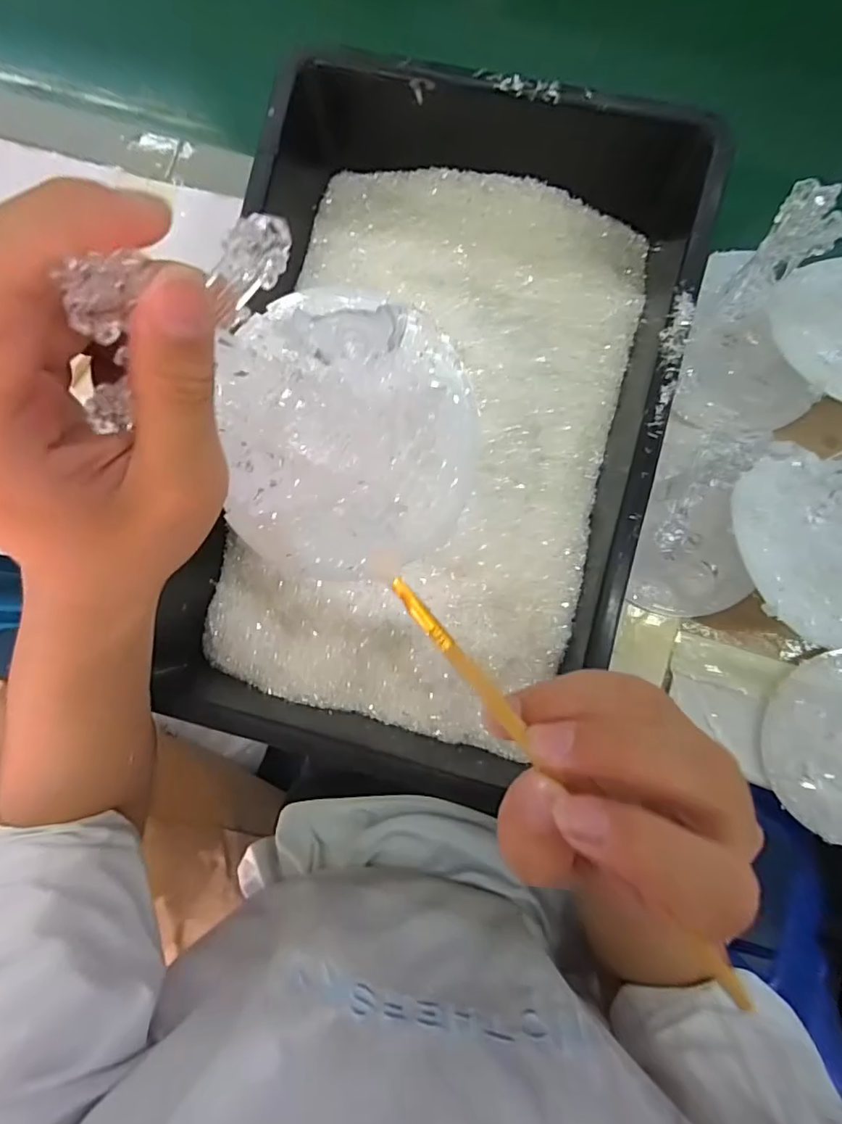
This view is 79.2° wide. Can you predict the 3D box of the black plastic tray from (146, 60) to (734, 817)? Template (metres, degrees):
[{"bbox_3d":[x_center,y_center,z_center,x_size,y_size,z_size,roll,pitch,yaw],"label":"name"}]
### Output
[{"bbox_3d":[-0.004,-0.086,0.328,0.288,0.076,0.442,12,86,5],"label":"black plastic tray"}]

